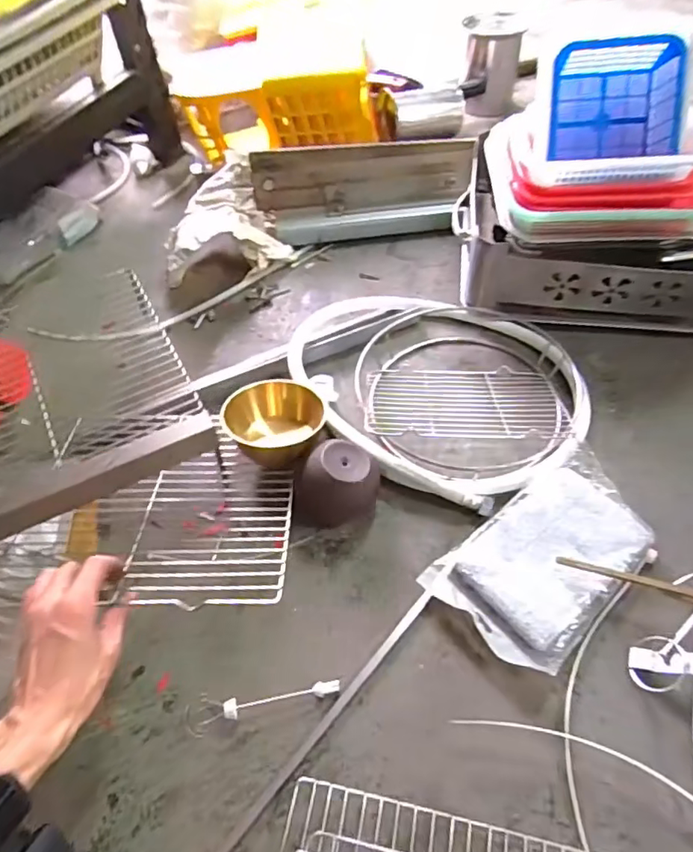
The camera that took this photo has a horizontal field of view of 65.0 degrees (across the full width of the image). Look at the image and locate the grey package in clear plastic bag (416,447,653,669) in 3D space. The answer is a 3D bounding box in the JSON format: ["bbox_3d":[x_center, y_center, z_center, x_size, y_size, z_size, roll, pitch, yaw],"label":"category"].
[{"bbox_3d":[0.229,0.137,0.599,0.258,0.029,0.147,-36,58,-22],"label":"grey package in clear plastic bag"}]

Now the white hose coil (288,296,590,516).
[{"bbox_3d":[0.118,-0.067,0.756,0.329,0.042,0.406,-29,56,-18],"label":"white hose coil"}]

